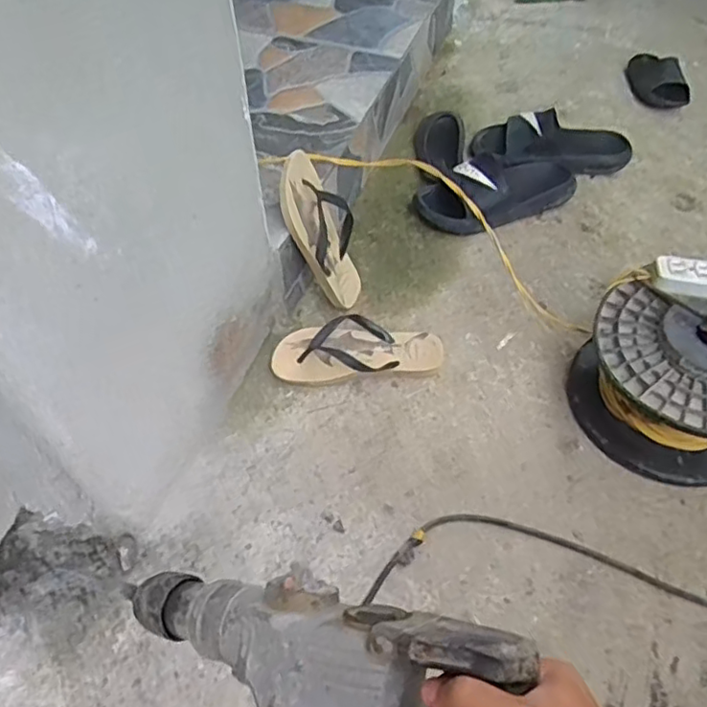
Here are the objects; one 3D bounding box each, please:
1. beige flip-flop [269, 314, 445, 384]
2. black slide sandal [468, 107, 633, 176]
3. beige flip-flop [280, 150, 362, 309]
[{"bbox_3d":[0.007,-0.009,0.843,0.232,0.040,0.105,-1,52,1],"label":"beige flip-flop"},{"bbox_3d":[0.350,-0.379,1.088,0.274,0.088,0.086,7,53,7],"label":"black slide sandal"},{"bbox_3d":[-0.033,-0.160,0.845,0.046,0.230,0.097,11,51,37],"label":"beige flip-flop"}]

